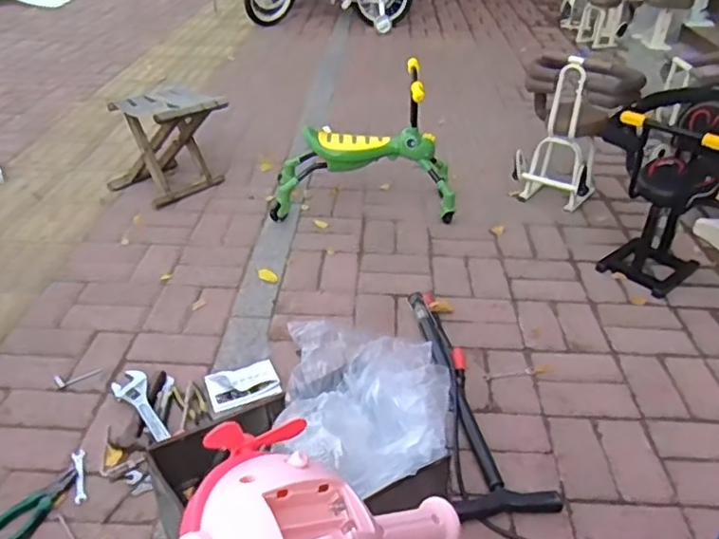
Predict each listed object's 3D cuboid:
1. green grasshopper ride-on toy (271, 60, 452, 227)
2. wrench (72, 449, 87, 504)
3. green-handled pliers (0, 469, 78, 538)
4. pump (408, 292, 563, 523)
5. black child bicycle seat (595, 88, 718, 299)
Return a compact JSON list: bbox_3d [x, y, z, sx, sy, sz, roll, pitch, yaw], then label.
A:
[{"bbox_3d":[0.017,-0.373,1.836,0.529,0.406,0.266,2,34,0],"label":"green grasshopper ride-on toy"},{"bbox_3d":[-0.507,0.371,1.140,0.023,0.009,0.114,-12,39,-19],"label":"wrench"},{"bbox_3d":[-0.561,0.407,1.067,0.068,0.020,0.186,15,36,18],"label":"green-handled pliers"},{"bbox_3d":[0.222,0.238,1.293,0.169,0.034,0.596,-2,35,-7],"label":"pump"},{"bbox_3d":[0.814,-0.216,1.660,0.340,0.491,0.314,-24,42,-33],"label":"black child bicycle seat"}]

